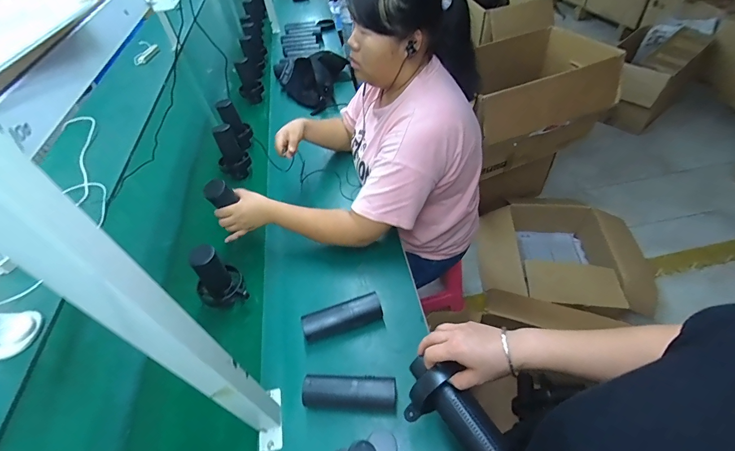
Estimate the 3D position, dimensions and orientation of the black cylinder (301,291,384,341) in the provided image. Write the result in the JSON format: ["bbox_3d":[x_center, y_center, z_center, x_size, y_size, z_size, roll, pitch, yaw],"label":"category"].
[{"bbox_3d":[-0.051,0.186,0.727,0.162,0.042,0.059,-13,48,-5],"label":"black cylinder"}]

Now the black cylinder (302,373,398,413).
[{"bbox_3d":[-0.032,0.296,0.632,0.164,0.042,0.052,0,48,7],"label":"black cylinder"}]

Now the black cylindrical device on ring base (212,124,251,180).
[{"bbox_3d":[-0.407,-0.222,1.047,0.090,0.164,0.089,-3,48,4],"label":"black cylindrical device on ring base"}]

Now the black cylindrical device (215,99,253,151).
[{"bbox_3d":[-0.432,-0.332,1.164,0.060,0.162,0.065,-20,31,12],"label":"black cylindrical device"}]

